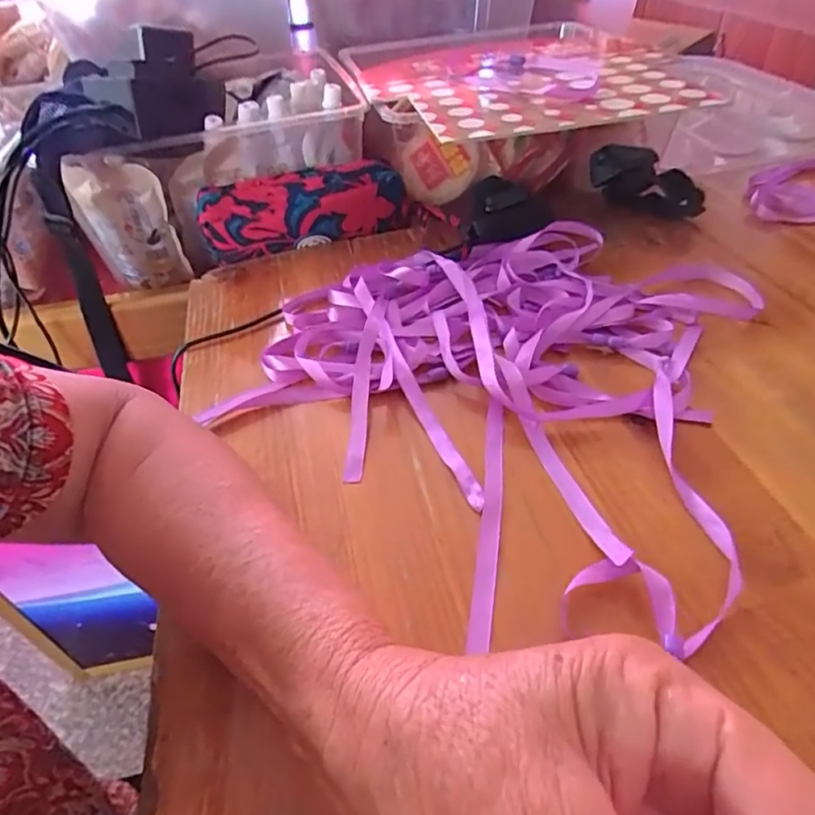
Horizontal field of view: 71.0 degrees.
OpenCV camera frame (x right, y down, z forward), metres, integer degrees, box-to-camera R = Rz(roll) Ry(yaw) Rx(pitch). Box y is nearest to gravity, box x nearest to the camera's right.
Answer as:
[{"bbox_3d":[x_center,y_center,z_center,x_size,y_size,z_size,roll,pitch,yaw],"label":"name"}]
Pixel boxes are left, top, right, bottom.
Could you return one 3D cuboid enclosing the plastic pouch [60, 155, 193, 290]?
[{"bbox_3d":[-0.263,-0.170,0.541,0.077,0.123,0.046,-22,45,-18],"label":"plastic pouch"}]

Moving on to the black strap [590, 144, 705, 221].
[{"bbox_3d":[0.215,-0.197,0.512,0.102,0.044,0.036,39,58,22],"label":"black strap"}]

